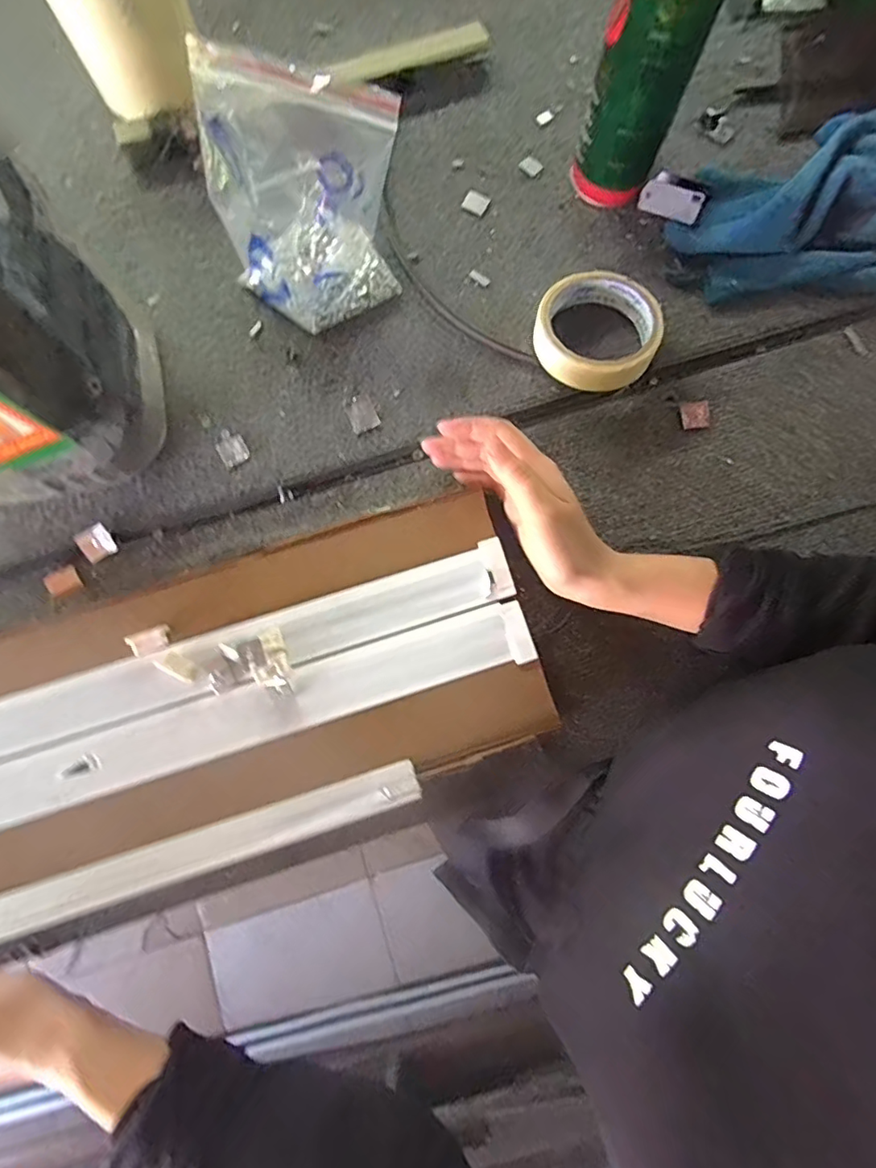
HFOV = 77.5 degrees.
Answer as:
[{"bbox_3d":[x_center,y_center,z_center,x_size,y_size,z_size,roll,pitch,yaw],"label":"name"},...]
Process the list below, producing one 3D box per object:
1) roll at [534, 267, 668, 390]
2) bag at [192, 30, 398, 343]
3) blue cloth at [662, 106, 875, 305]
[{"bbox_3d":[0.121,-0.190,0.417,0.090,0.036,0.091,0,80,0],"label":"roll"},{"bbox_3d":[-0.092,-0.274,0.385,0.127,0.126,0.113,-21,81,-4],"label":"bag"},{"bbox_3d":[0.303,-0.297,0.434,0.227,0.047,0.145,-22,81,-4],"label":"blue cloth"}]

